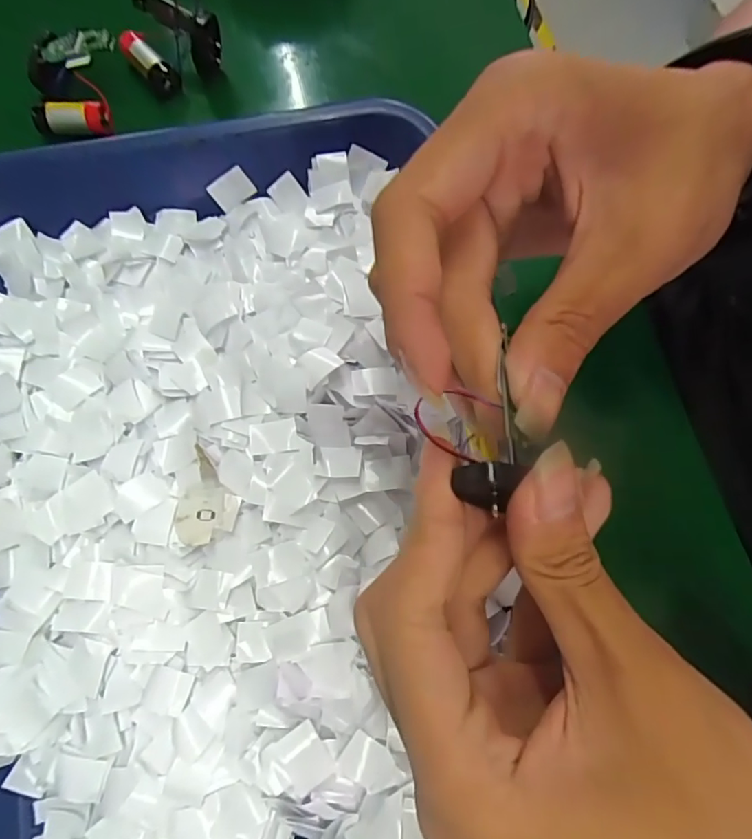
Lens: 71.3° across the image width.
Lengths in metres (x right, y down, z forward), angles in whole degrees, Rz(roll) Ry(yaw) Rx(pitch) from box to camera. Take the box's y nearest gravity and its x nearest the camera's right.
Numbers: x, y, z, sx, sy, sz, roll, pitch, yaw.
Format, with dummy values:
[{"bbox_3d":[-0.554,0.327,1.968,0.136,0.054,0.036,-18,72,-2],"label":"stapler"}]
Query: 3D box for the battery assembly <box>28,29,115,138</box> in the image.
[{"bbox_3d":[-0.164,-0.180,0.279,0.047,0.026,0.051,1,74,-5],"label":"battery assembly"}]

